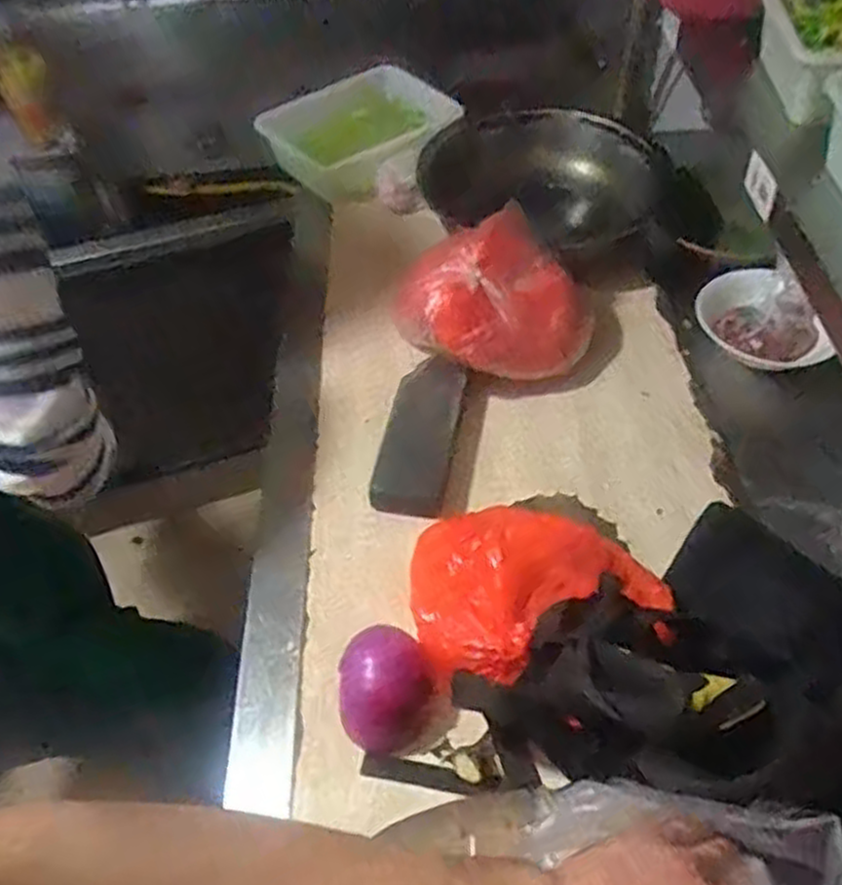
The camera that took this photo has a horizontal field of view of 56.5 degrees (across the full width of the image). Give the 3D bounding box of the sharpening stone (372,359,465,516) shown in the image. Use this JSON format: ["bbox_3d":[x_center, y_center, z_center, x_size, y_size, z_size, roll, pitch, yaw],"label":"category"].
[{"bbox_3d":[0.000,-0.015,0.852,0.077,0.032,0.191,7,51,9],"label":"sharpening stone"}]

